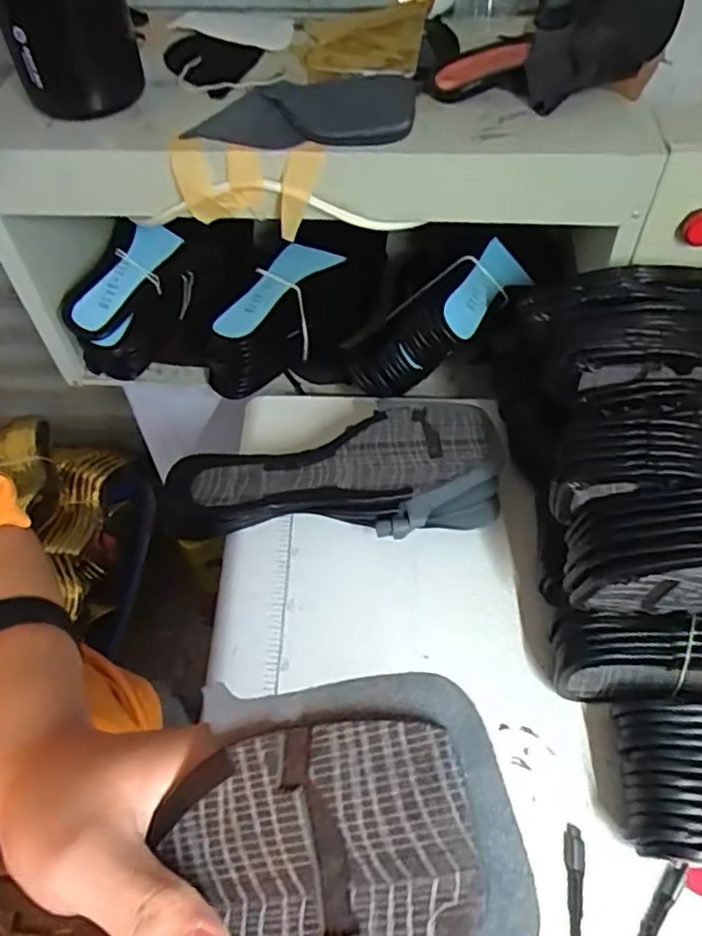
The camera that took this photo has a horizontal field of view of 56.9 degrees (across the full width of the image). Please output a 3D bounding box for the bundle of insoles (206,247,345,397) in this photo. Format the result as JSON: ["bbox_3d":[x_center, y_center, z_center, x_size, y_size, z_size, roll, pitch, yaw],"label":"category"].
[{"bbox_3d":[-0.082,-0.156,0.713,0.057,0.107,0.177,31,60,21],"label":"bundle of insoles"}]

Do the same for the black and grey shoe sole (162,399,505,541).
[{"bbox_3d":[-0.012,0.000,0.566,0.278,0.041,0.125,1,54,1],"label":"black and grey shoe sole"}]

